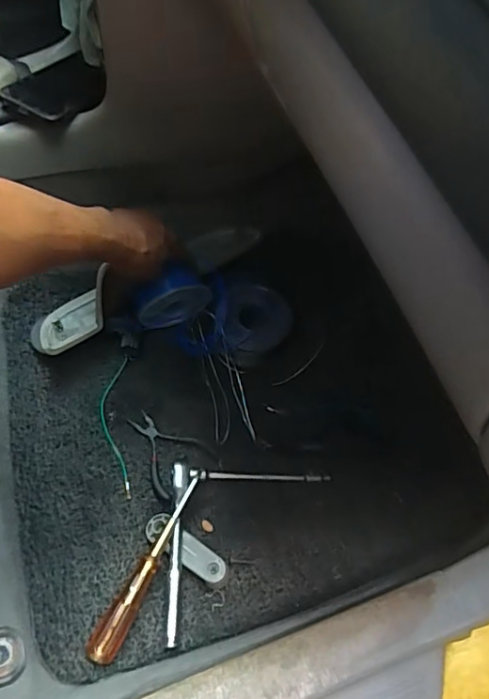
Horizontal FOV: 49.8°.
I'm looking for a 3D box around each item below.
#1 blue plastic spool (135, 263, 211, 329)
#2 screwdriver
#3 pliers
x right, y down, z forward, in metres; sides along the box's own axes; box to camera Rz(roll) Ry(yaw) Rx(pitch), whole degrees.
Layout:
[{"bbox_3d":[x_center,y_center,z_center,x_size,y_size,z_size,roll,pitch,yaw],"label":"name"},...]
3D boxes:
[{"bbox_3d":[-0.093,-0.066,0.681,0.092,0.088,0.039,-16,61,-11],"label":"blue plastic spool"},{"bbox_3d":[-0.102,0.234,0.561,0.028,0.029,0.193,25,62,13],"label":"screwdriver"},{"bbox_3d":[-0.094,0.117,0.644,0.081,0.011,0.110,-33,65,-19],"label":"pliers"}]

